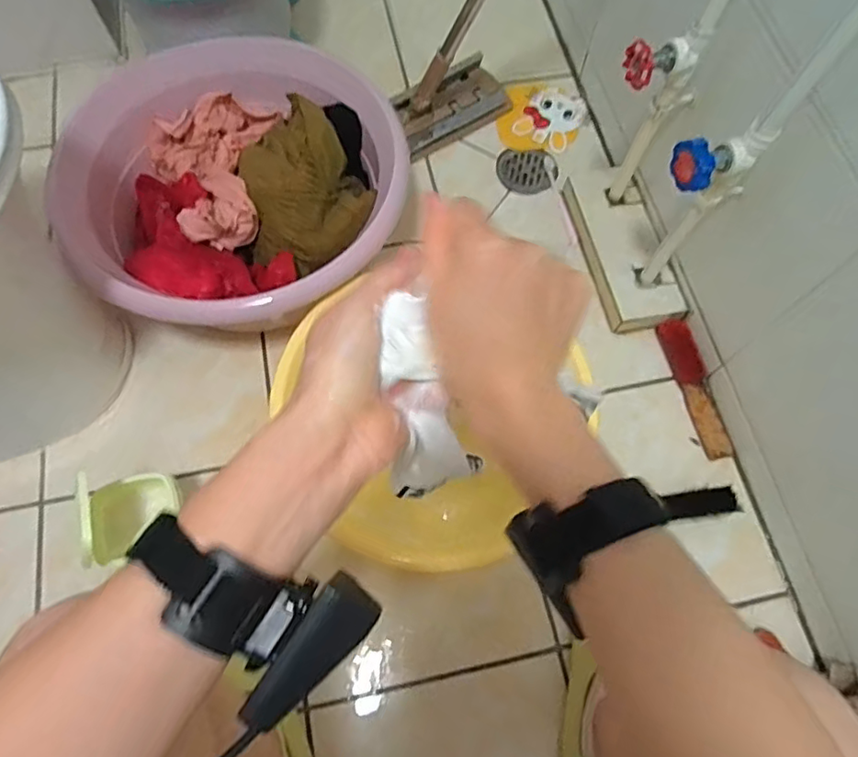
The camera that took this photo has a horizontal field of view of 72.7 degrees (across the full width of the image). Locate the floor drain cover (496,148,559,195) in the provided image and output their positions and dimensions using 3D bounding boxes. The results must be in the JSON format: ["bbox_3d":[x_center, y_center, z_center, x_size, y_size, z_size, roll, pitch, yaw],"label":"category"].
[{"bbox_3d":[0.171,-0.360,1.012,0.103,0.010,0.096,3,69,-1],"label":"floor drain cover"}]

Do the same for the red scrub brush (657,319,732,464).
[{"bbox_3d":[0.387,0.013,0.849,0.043,0.023,0.211,-10,69,-6],"label":"red scrub brush"}]

